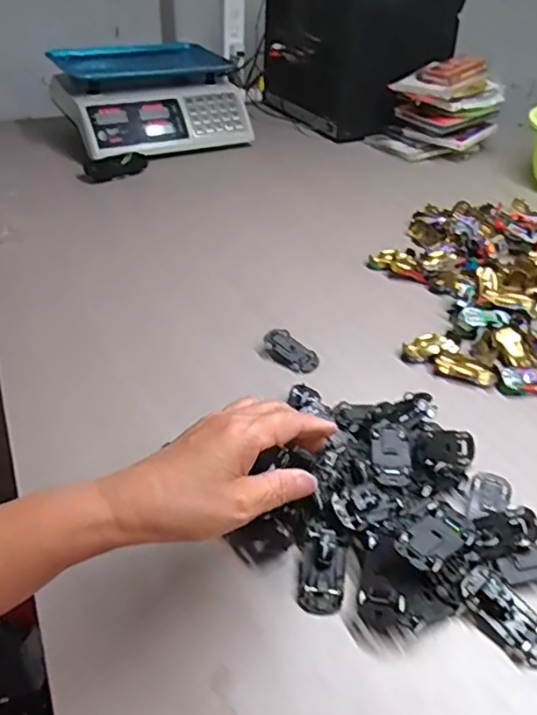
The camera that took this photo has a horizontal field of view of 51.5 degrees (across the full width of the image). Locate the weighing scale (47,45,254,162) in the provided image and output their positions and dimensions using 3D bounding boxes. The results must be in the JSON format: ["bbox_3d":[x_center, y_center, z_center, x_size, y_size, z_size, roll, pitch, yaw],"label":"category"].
[{"bbox_3d":[-0.235,-0.537,1.149,0.369,0.138,0.365,-17,41,-23],"label":"weighing scale"}]

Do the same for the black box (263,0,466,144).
[{"bbox_3d":[0.189,-0.689,1.214,0.313,0.301,0.351,-13,40,-19],"label":"black box"}]

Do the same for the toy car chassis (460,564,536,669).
[{"bbox_3d":[0.160,0.173,0.373,0.033,0.018,0.065,-28,47,-33],"label":"toy car chassis"}]

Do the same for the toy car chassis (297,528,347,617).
[{"bbox_3d":[0.039,0.150,0.392,0.029,0.021,0.055,8,38,7],"label":"toy car chassis"}]

